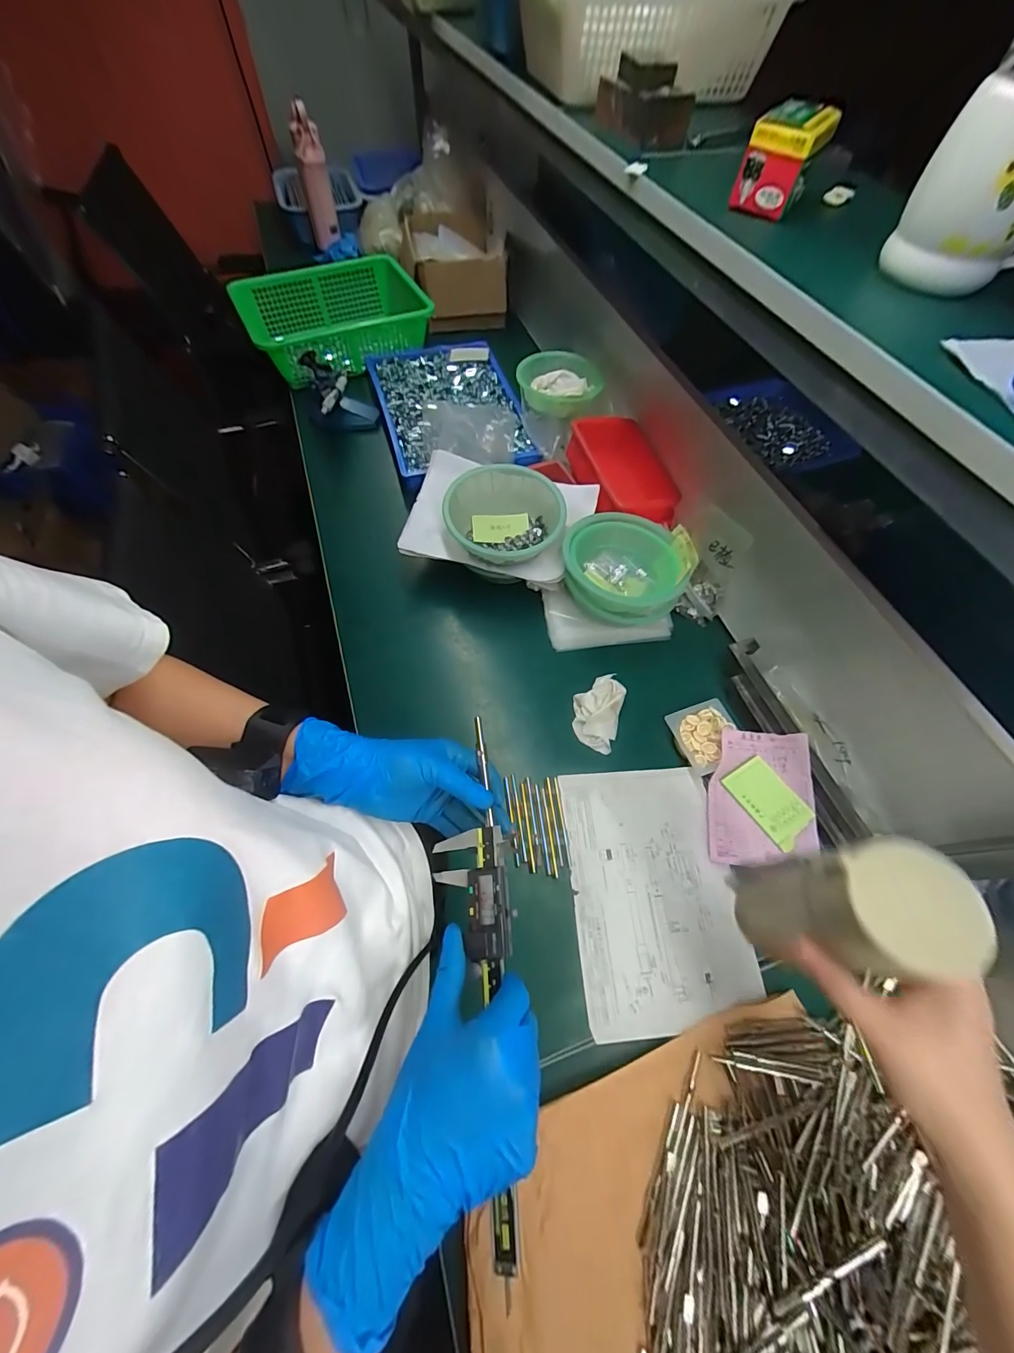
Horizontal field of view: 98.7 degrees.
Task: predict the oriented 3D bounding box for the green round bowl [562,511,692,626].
[{"bbox_3d":[0.178,-0.168,0.679,0.179,0.071,0.168,4,62,0],"label":"green round bowl"}]

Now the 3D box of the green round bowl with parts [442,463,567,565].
[{"bbox_3d":[0.000,-0.256,0.705,0.178,0.074,0.170,1,62,-2],"label":"green round bowl with parts"}]

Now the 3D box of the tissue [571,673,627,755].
[{"bbox_3d":[0.133,0.047,0.642,0.068,0.022,0.116,14,63,8],"label":"tissue"}]

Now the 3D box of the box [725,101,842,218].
[{"bbox_3d":[0.250,-0.467,0.394,0.055,0.056,0.075,35,66,15],"label":"box"}]

